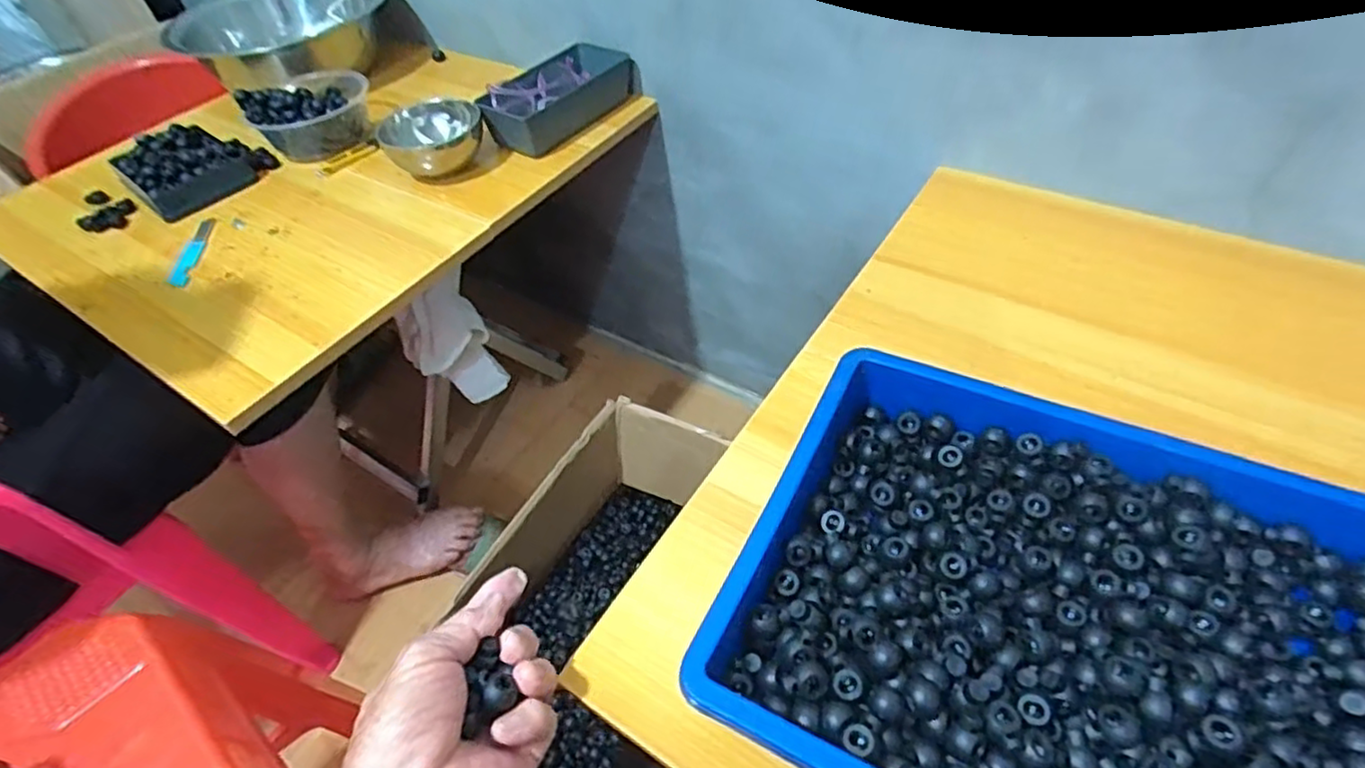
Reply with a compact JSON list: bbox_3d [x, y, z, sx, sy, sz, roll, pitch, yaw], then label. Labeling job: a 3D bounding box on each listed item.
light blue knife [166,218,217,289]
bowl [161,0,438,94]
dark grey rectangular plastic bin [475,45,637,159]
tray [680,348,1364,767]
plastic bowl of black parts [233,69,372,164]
[{"bbox_3d":[-0.507,-0.133,0.694,0.024,0.012,0.104,-8,49,0],"label":"light blue knife"},{"bbox_3d":[-0.529,-0.481,0.949,0.255,0.111,0.255,-3,49,4],"label":"bowl"},{"bbox_3d":[-0.146,-0.341,0.800,0.091,0.049,0.193,26,57,26],"label":"dark grey rectangular plastic bin"},{"bbox_3d":[0.221,0.126,0.343,0.363,0.061,0.269,20,54,22],"label":"tray"},{"bbox_3d":[-0.447,-0.329,0.811,0.132,0.065,0.125,-3,49,4],"label":"plastic bowl of black parts"}]

